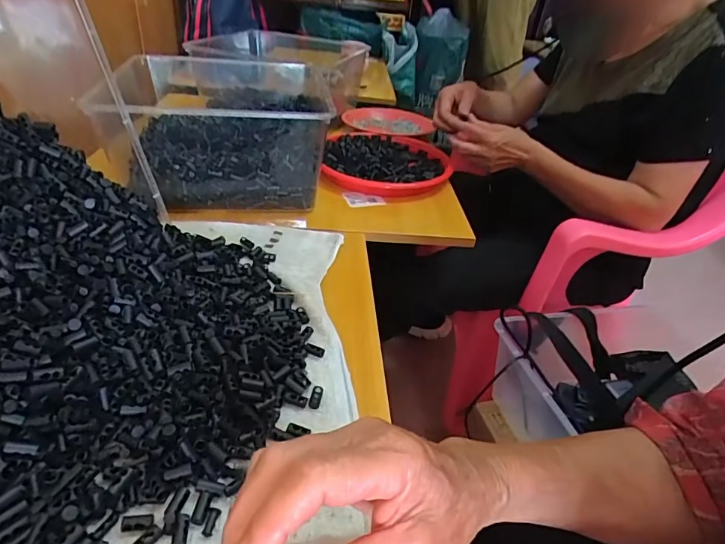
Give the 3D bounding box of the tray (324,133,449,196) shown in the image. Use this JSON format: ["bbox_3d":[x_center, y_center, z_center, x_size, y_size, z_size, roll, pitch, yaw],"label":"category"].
[{"bbox_3d":[0.043,-0.204,0.820,0.217,0.031,0.248,10,35,3],"label":"tray"}]

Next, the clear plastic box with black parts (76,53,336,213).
[{"bbox_3d":[-0.197,-0.200,0.671,0.275,0.136,0.233,0,36,-11],"label":"clear plastic box with black parts"}]

